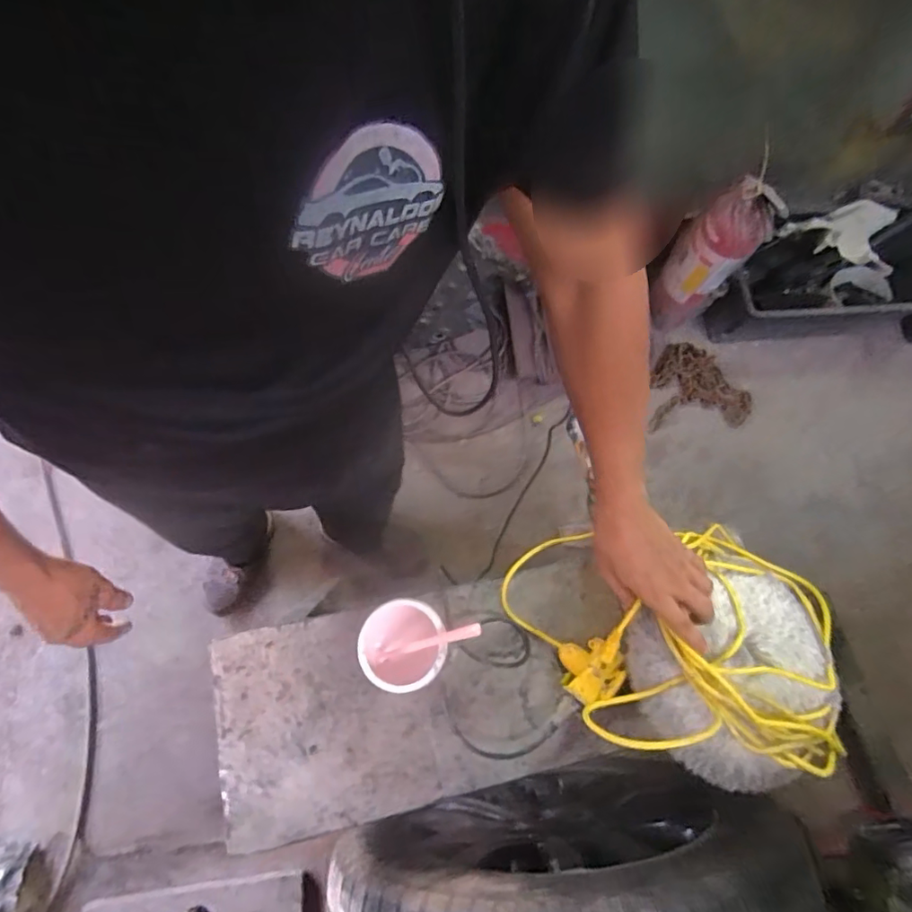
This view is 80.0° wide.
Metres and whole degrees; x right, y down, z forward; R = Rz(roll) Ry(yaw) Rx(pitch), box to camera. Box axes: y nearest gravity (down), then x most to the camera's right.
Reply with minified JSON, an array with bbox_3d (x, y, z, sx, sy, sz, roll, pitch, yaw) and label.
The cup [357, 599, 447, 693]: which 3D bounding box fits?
[{"bbox_3d":[-0.065,0.231,0.670,0.100,0.061,0.100,-1,71,-6],"label":"cup"}]

